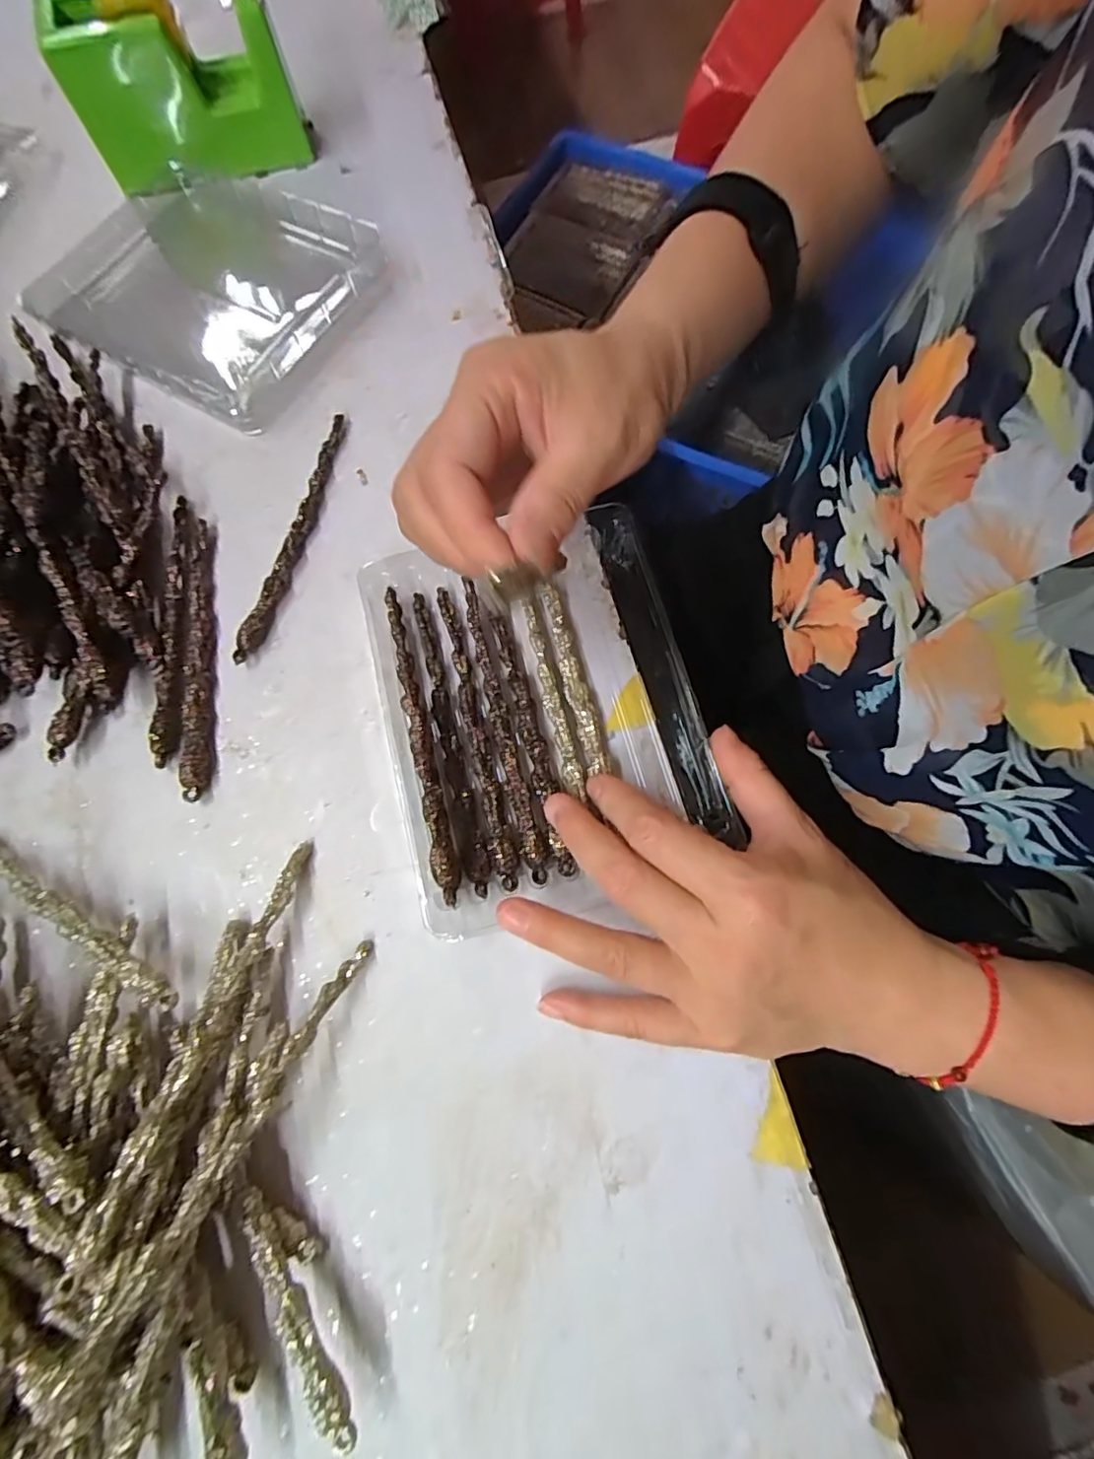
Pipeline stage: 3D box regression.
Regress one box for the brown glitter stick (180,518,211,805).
[{"bbox_3d":[-0.177,-0.040,0.294,0.012,0.011,0.151,-9,74,-2],"label":"brown glitter stick"}]

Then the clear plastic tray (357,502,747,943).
[{"bbox_3d":[-0.004,-0.014,0.274,0.147,0.031,0.181,-15,74,-3],"label":"clear plastic tray"}]

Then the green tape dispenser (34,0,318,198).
[{"bbox_3d":[-0.229,-0.409,0.366,0.132,0.079,0.049,-17,75,-4],"label":"green tape dispenser"}]

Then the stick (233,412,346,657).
[{"bbox_3d":[-0.134,-0.106,0.312,0.011,0.010,0.152,13,75,4],"label":"stick"}]

